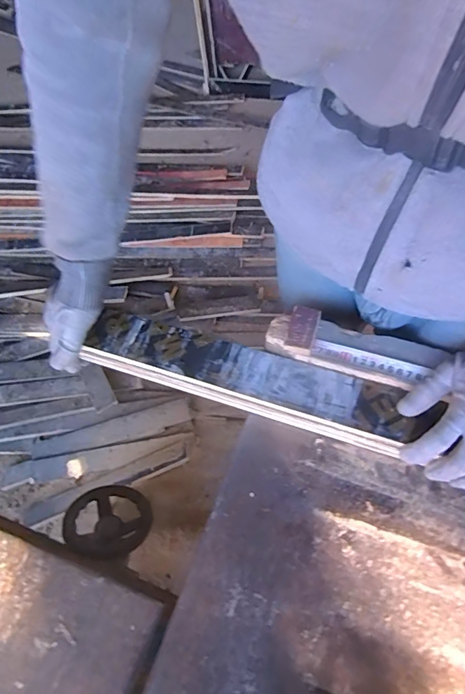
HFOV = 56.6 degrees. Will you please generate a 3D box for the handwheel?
[{"bbox_3d":[-0.180,0.247,0.617,0.124,0.027,0.102,12,60,11],"label":"handwheel"}]

